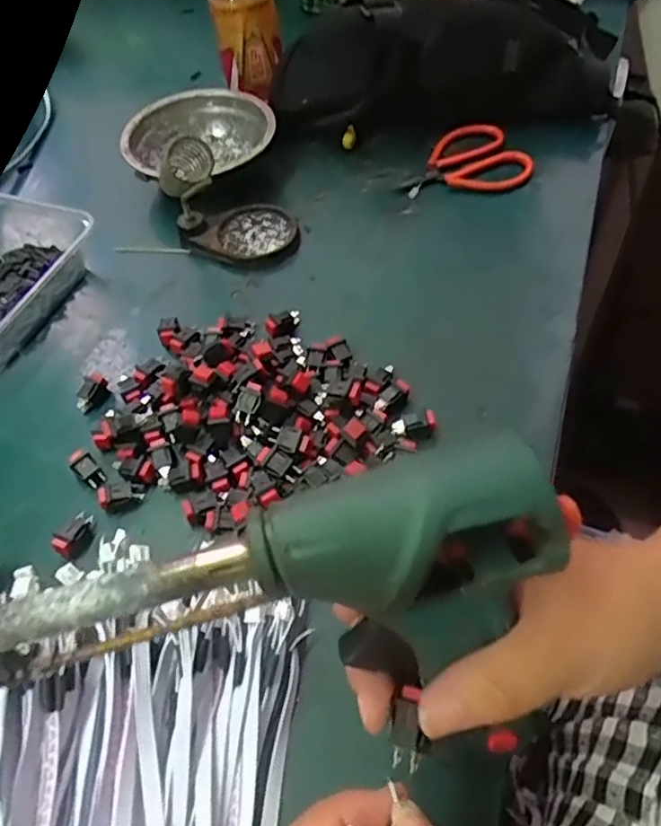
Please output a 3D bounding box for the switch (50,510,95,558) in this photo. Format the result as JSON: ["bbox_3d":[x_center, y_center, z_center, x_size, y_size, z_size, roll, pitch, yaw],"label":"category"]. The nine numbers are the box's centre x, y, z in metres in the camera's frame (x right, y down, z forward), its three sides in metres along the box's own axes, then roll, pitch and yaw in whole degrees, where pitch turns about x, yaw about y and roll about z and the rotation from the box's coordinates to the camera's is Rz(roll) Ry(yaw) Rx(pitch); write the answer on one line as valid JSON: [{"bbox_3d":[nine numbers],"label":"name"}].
[{"bbox_3d":[-0.142,0.068,0.347,0.010,0.018,0.026,17,58,14],"label":"switch"}]

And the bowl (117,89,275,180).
[{"bbox_3d":[-0.112,-0.231,0.538,0.124,0.036,0.124,-2,56,2],"label":"bowl"}]

